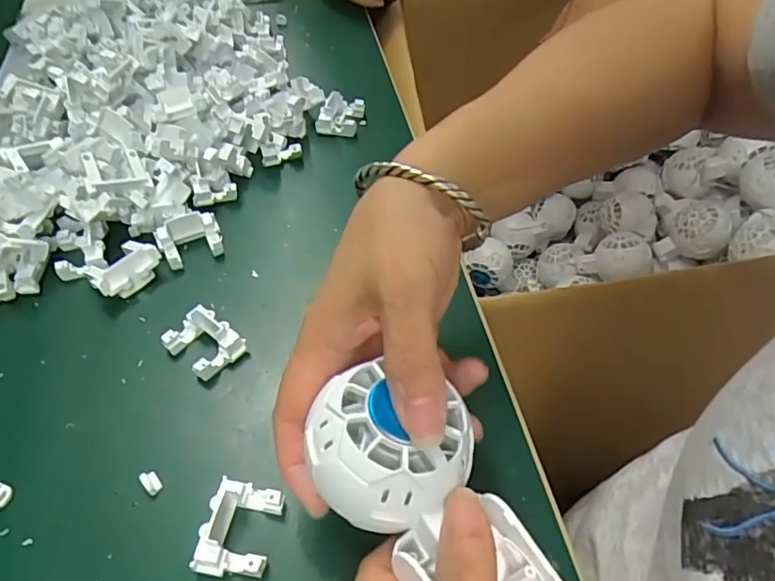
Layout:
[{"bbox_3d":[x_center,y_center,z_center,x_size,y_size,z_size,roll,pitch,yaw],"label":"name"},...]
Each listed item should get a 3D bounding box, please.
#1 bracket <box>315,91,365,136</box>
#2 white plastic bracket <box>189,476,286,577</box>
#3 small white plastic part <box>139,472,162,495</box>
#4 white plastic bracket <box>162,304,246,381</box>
[{"bbox_3d":[-0.036,-0.135,0.436,0.030,0.020,0.033,14,51,9],"label":"bracket"},{"bbox_3d":[-0.063,0.103,0.245,0.029,0.020,0.037,9,51,5],"label":"white plastic bracket"},{"bbox_3d":[-0.110,0.089,0.264,0.007,0.007,0.011,-33,59,-26],"label":"small white plastic part"},{"bbox_3d":[-0.100,0.027,0.306,0.038,0.020,0.028,34,57,23],"label":"white plastic bracket"}]

